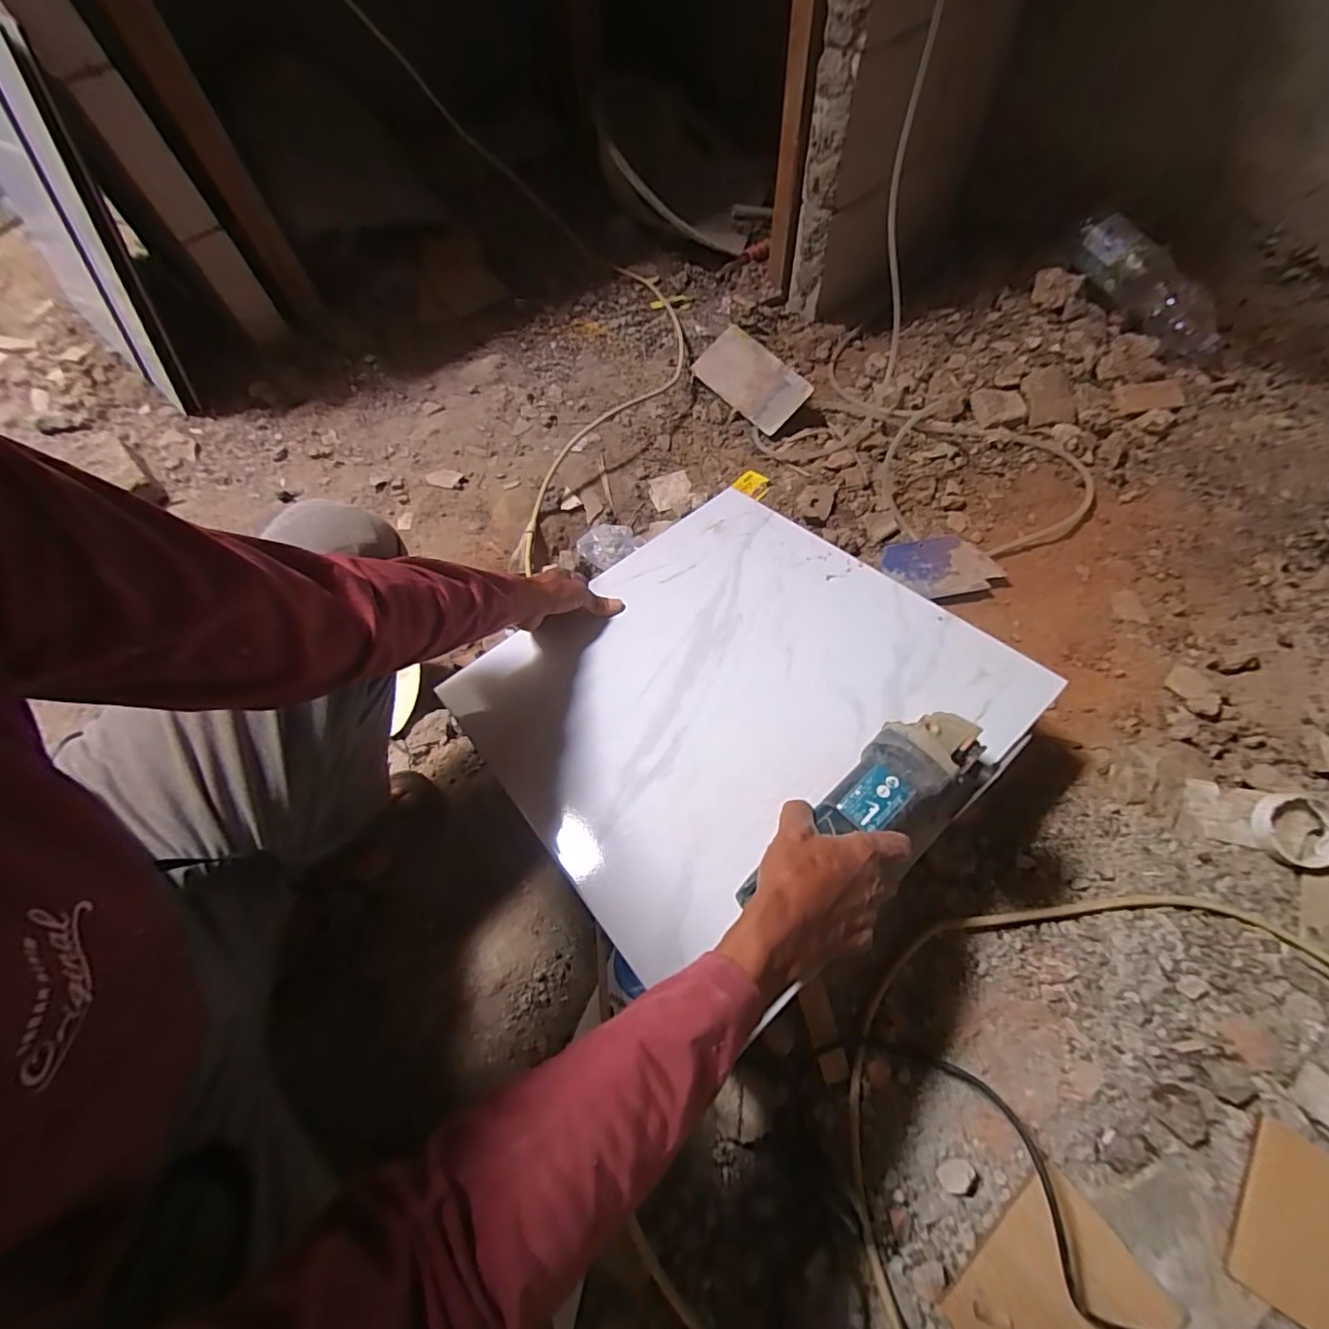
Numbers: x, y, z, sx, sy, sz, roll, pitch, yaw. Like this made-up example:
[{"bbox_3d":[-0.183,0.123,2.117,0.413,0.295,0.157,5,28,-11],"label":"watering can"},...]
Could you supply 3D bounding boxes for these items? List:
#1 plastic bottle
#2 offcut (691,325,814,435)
[{"bbox_3d":[0.846,-0.660,0.981,0.090,0.090,0.314,-36,82,-17],"label":"plastic bottle"},{"bbox_3d":[0.155,-0.518,1.011,0.111,0.013,0.225,-43,69,7],"label":"offcut"}]

